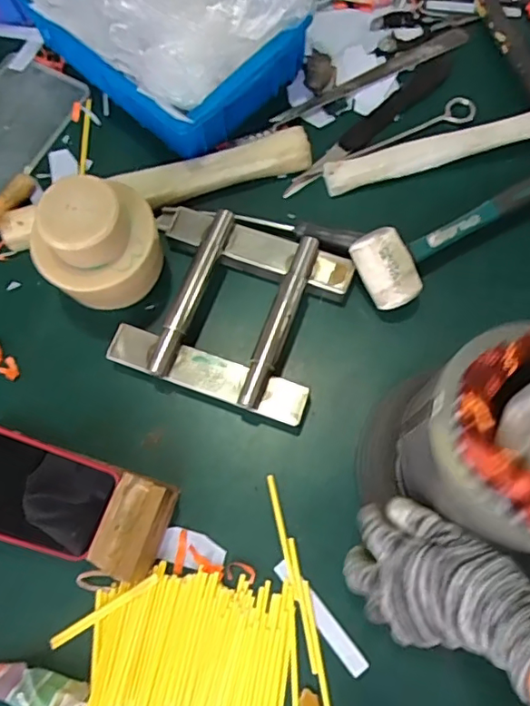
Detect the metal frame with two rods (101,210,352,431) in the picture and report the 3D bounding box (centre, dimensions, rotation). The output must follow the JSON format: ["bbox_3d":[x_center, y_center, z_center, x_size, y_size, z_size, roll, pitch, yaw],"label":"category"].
[{"bbox_3d":[-0.035,-0.046,0.548,0.202,0.047,0.177,18,75,7],"label":"metal frame with two rods"}]

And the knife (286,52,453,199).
[{"bbox_3d":[0.118,-0.257,0.618,0.243,0.014,0.031,-41,77,-9],"label":"knife"}]

